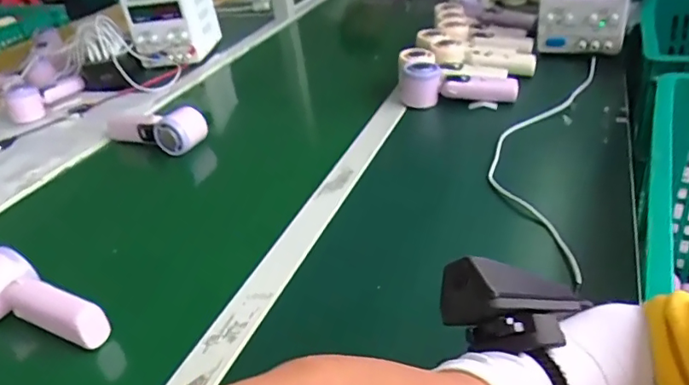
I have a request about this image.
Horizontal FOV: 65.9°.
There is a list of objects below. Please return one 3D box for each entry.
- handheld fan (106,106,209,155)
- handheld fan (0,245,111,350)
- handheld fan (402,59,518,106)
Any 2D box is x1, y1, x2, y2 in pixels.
[{"bbox_3d":[-0.293,-0.104,0.801,0.196,0.052,0.044,11,36,27],"label":"handheld fan"},{"bbox_3d":[-0.285,0.101,0.477,0.153,0.047,0.058,15,37,31],"label":"handheld fan"},{"bbox_3d":[0.171,-0.162,0.801,0.168,0.058,0.065,2,32,14],"label":"handheld fan"}]

